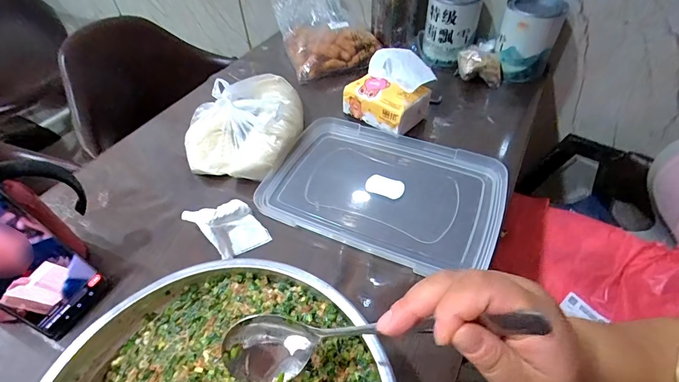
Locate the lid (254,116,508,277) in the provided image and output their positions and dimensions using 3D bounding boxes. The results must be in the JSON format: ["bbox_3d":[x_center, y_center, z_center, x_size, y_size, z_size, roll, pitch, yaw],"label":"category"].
[{"bbox_3d":[0.060,-0.003,0.500,0.304,0.027,0.210,18,50,18],"label":"lid"}]

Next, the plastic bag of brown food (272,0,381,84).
[{"bbox_3d":[-0.035,-0.362,0.764,0.176,0.105,0.258,-14,48,-10],"label":"plastic bag of brown food"}]

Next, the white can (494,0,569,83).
[{"bbox_3d":[0.344,-0.282,0.660,0.094,0.122,0.107,19,51,19],"label":"white can"}]

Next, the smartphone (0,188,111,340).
[{"bbox_3d":[-0.305,0.075,0.351,0.008,0.157,0.074,7,47,30],"label":"smartphone"}]

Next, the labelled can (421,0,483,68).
[{"bbox_3d":[0.221,-0.329,0.711,0.096,0.115,0.107,13,49,14],"label":"labelled can"}]

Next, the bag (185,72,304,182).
[{"bbox_3d":[-0.148,-0.110,0.565,0.165,0.072,0.200,8,48,10],"label":"bag"}]

